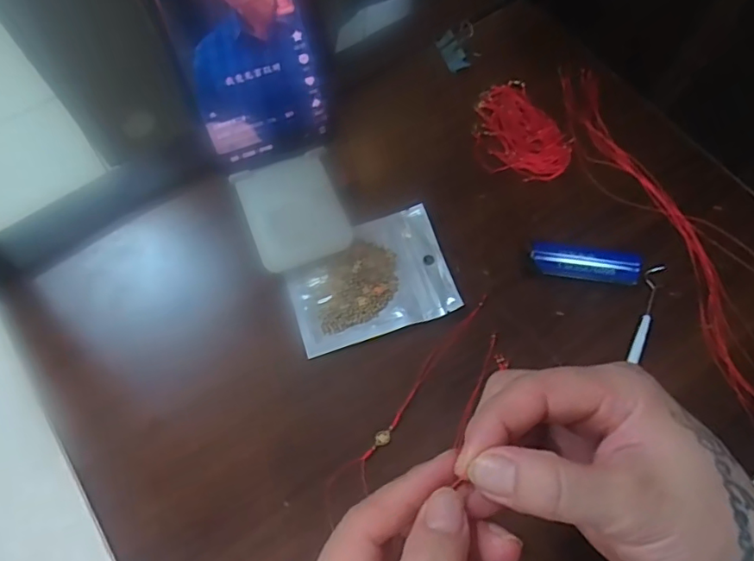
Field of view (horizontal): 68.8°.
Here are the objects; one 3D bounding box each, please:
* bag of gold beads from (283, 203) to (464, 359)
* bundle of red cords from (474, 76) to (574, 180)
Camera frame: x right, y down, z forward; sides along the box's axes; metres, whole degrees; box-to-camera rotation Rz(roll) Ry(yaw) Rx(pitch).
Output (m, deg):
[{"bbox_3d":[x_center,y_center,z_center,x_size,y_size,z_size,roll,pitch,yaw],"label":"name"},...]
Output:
[{"bbox_3d":[-0.005,-0.002,0.374,0.107,0.008,0.079,-18,68,-7],"label":"bag of gold beads"},{"bbox_3d":[0.105,-0.111,0.419,0.062,0.007,0.086,-30,70,-11],"label":"bundle of red cords"}]

